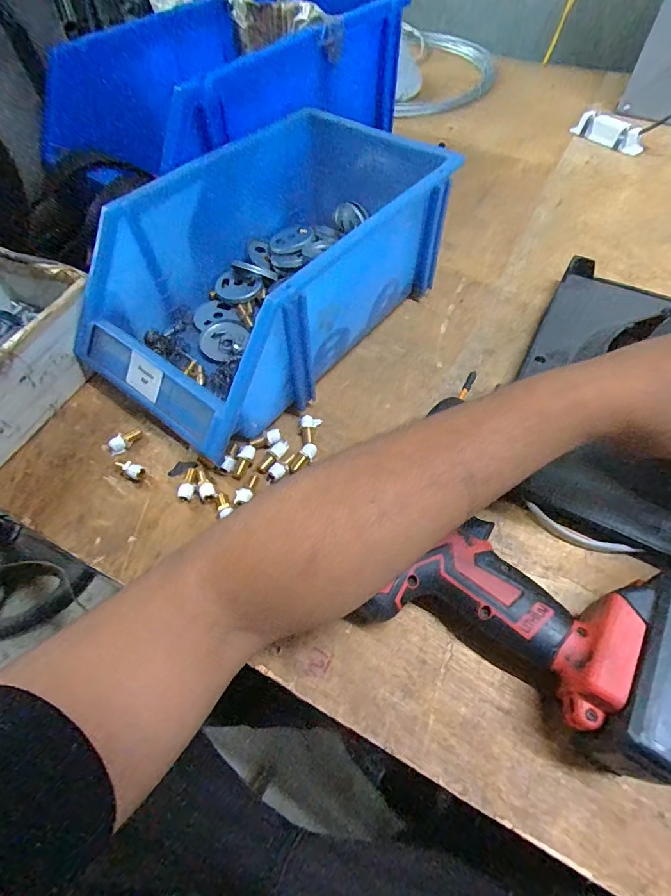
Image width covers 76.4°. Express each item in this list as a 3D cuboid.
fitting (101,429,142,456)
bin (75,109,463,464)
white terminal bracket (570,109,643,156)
[{"bbox_3d":[-0.183,-0.005,0.369,0.033,0.015,0.016,-29,61,-17],"label":"fitting"},{"bbox_3d":[-0.058,-0.160,0.398,0.191,0.131,0.326,36,65,22],"label":"bin"},{"bbox_3d":[0.427,-0.490,0.662,0.038,0.030,0.105,-34,63,-19],"label":"white terminal bracket"}]

